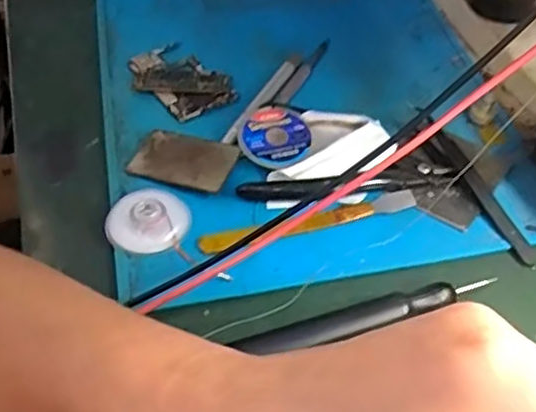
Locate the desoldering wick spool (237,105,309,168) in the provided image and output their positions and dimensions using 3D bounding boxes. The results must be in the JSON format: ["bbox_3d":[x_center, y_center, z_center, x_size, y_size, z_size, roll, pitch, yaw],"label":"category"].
[{"bbox_3d":[0.004,-0.041,0.392,0.040,0.010,0.046,1,49,1],"label":"desoldering wick spool"}]

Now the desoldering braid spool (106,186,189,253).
[{"bbox_3d":[-0.065,0.007,0.355,0.044,0.010,0.038,-26,54,-21],"label":"desoldering braid spool"}]

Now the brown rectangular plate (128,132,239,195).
[{"bbox_3d":[-0.049,-0.028,0.385,0.060,0.005,0.036,17,51,14],"label":"brown rectangular plate"}]

